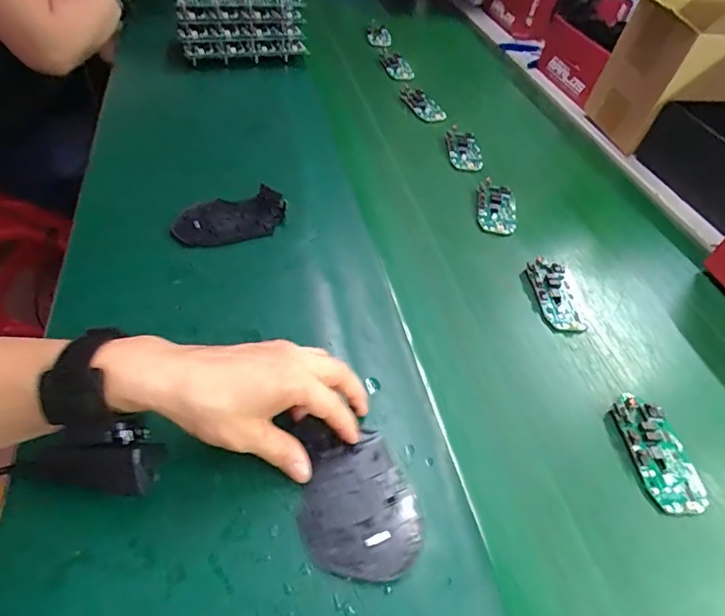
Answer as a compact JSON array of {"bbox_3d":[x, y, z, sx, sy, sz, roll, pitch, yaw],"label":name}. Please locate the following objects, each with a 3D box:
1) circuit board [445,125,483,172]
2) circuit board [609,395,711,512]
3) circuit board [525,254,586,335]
[{"bbox_3d":[0.137,-0.214,0.664,0.045,0.017,0.089,2,46,-7],"label":"circuit board"},{"bbox_3d":[0.228,0.111,0.381,0.044,0.014,0.091,-2,48,-9],"label":"circuit board"},{"bbox_3d":[0.196,-0.013,0.493,0.046,0.014,0.088,-1,48,-8],"label":"circuit board"}]

